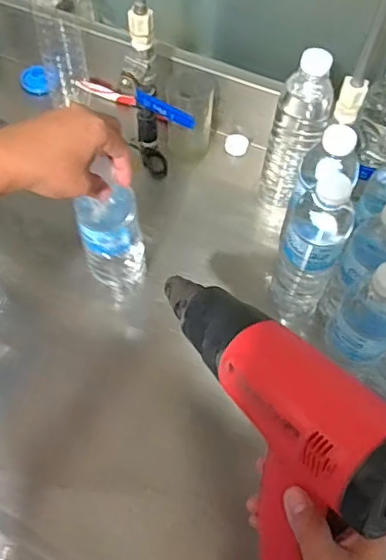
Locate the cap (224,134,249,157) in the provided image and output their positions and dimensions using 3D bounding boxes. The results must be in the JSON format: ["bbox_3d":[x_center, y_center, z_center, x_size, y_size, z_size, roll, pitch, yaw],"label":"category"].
[{"bbox_3d":[0.062,-0.190,0.782,0.033,0.018,0.027,15,60,7],"label":"cap"}]

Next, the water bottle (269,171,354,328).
[{"bbox_3d":[0.126,-0.028,0.600,0.059,0.205,0.062,22,61,11],"label":"water bottle"}]

